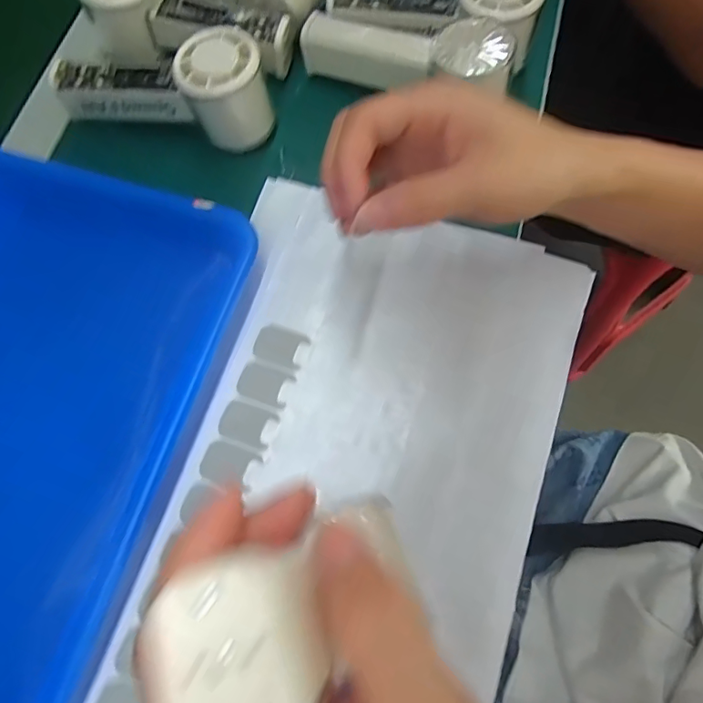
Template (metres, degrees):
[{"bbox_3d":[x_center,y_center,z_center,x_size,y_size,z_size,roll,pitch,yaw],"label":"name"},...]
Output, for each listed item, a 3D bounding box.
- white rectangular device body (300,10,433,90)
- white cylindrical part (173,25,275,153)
[{"bbox_3d":[0.011,-0.218,0.369,0.099,0.036,0.028,24,73,10],"label":"white rectangular device body"},{"bbox_3d":[-0.088,-0.181,0.355,0.055,0.059,0.052,-1,71,2],"label":"white cylindrical part"}]

